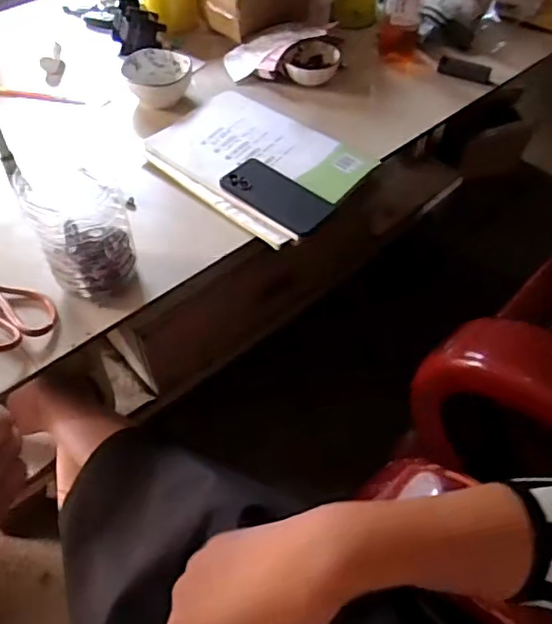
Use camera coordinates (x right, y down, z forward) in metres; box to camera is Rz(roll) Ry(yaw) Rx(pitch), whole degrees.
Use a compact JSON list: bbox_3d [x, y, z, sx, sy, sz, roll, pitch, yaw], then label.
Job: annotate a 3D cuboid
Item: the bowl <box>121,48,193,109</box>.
[{"bbox_3d":[-0.195,-0.390,0.967,0.103,0.052,0.103,1,53,-1],"label":"bowl"}]

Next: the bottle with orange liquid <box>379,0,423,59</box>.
[{"bbox_3d":[0.221,-0.533,0.984,0.068,0.186,0.055,13,54,8],"label":"bottle with orange liquid"}]

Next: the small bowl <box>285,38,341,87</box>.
[{"bbox_3d":[0.061,-0.430,0.999,0.082,0.042,0.087,1,53,-1],"label":"small bowl"}]

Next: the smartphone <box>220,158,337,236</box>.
[{"bbox_3d":[0.002,-0.162,0.804,0.152,0.013,0.070,35,60,21],"label":"smartphone"}]

